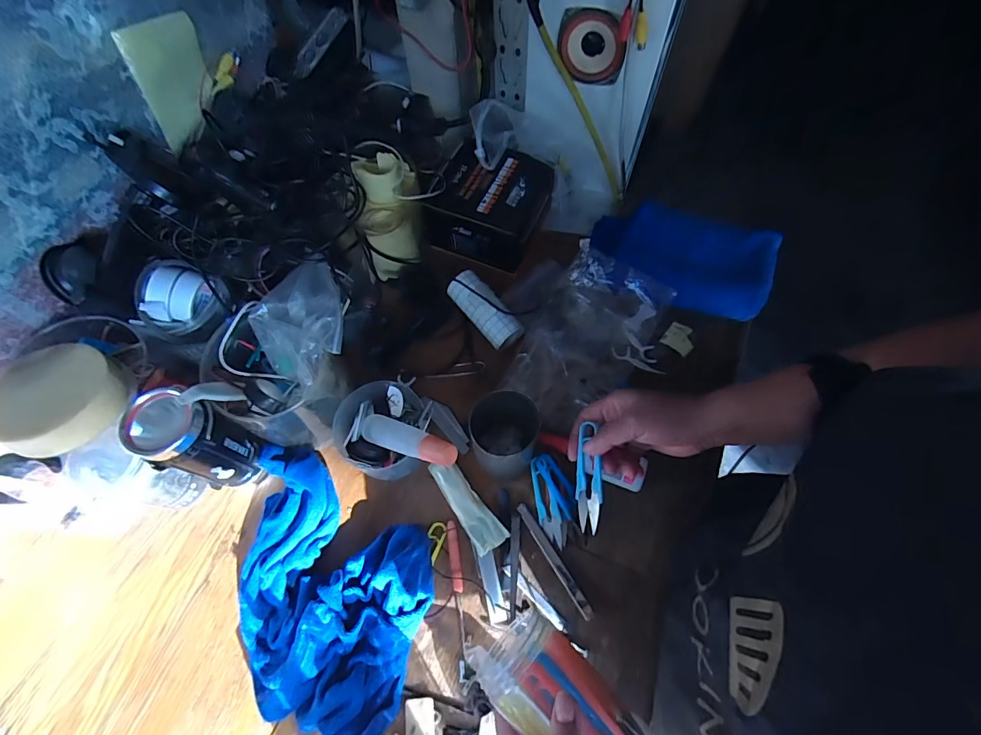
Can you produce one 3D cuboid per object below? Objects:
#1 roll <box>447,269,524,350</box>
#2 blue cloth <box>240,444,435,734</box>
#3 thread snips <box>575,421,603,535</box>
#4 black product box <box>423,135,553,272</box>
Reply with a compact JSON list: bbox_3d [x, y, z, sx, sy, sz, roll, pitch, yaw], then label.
[{"bbox_3d":[-0.005,-0.073,0.556,0.044,0.043,0.105,-40,83,-16],"label":"roll"},{"bbox_3d":[-0.170,0.213,0.441,0.240,0.039,0.188,29,68,15],"label":"blue cloth"},{"bbox_3d":[0.089,0.103,0.406,0.021,0.016,0.090,-2,92,1],"label":"thread snips"},{"bbox_3d":[0.000,-0.219,0.611,0.138,0.081,0.128,20,66,11],"label":"black product box"}]

